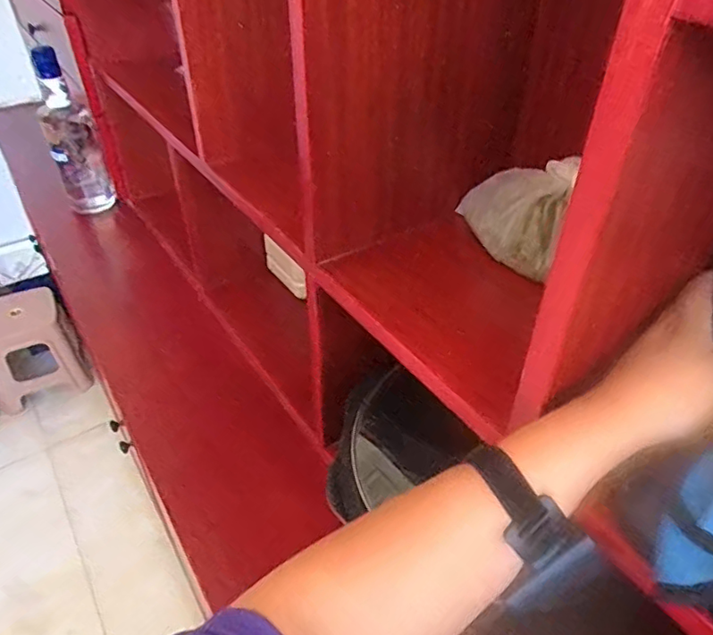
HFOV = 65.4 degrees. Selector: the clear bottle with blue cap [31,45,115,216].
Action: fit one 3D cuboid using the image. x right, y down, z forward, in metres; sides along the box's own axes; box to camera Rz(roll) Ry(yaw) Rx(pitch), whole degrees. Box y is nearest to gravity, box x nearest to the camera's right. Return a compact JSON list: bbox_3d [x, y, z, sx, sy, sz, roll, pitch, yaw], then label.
[{"bbox_3d":[-0.648,-0.405,1.269,0.108,0.362,0.109,-20,44,-23],"label":"clear bottle with blue cap"}]

